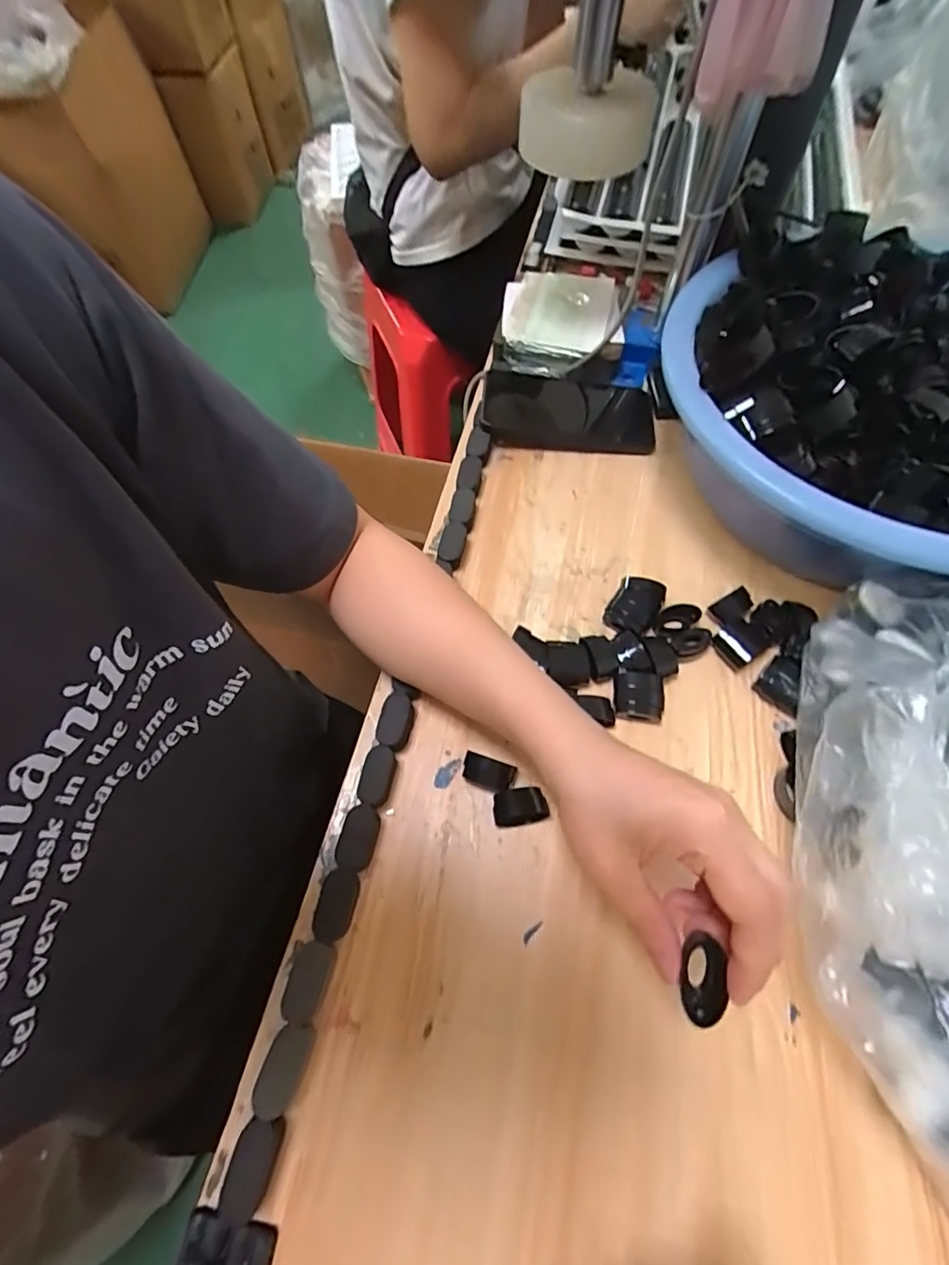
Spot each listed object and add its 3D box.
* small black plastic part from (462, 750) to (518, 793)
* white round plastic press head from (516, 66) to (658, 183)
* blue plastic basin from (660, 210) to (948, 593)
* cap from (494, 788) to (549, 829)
[{"bbox_3d":[0.009,0.092,0.330,0.033,0.018,0.017,14,62,11],"label":"small black plastic part"},{"bbox_3d":[0.079,-0.378,0.382,0.086,0.047,0.083,-1,61,2],"label":"white round plastic press head"},{"bbox_3d":[0.316,-0.170,0.392,0.296,0.122,0.333,29,66,18],"label":"blue plastic basin"},{"bbox_3d":[0.029,0.111,0.322,0.033,0.017,0.020,-7,61,-1],"label":"cap"}]

